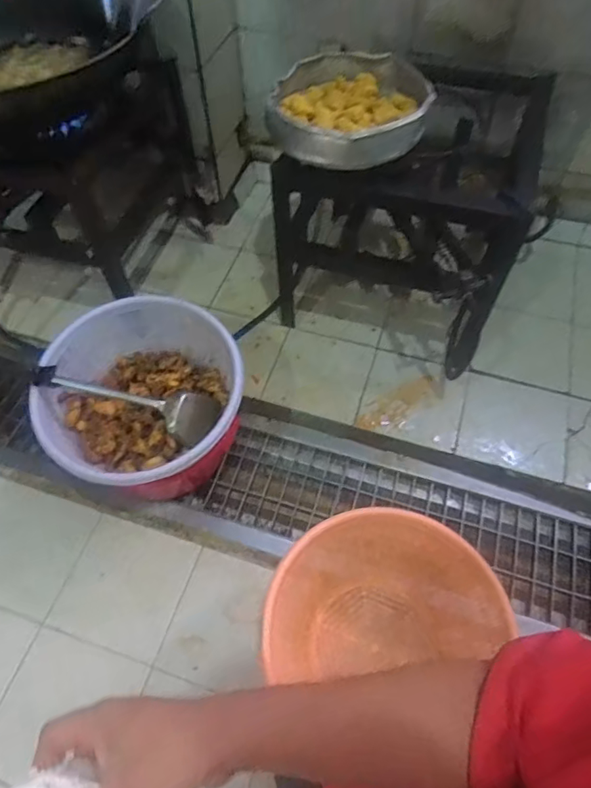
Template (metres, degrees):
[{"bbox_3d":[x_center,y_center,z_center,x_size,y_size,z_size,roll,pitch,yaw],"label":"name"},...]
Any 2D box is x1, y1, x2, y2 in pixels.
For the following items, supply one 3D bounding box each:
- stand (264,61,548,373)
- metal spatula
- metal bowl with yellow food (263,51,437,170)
[{"bbox_3d":[0.276,-0.546,1.579,0.680,0.617,0.788,13,59,9],"label":"stand"},{"bbox_3d":[-0.439,0.012,1.312,0.476,0.075,0.156,15,60,-7],"label":"metal spatula"},{"bbox_3d":[0.118,-0.679,1.236,0.380,0.108,0.382,0,58,1],"label":"metal bowl with yellow food"}]

